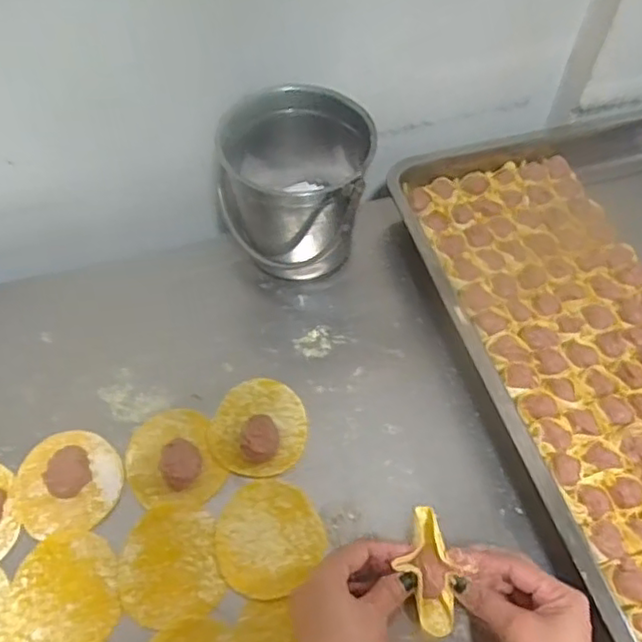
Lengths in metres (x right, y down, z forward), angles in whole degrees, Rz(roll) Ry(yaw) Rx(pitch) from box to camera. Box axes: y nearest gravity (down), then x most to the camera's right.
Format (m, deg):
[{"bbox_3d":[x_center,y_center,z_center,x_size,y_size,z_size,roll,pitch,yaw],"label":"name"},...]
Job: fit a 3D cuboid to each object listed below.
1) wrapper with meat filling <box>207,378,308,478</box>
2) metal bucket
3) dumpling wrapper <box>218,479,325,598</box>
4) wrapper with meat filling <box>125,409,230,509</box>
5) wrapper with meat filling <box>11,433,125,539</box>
[{"bbox_3d":[-0.051,0.081,0.535,0.077,0.026,0.083,10,56,5],"label":"wrapper with meat filling"},{"bbox_3d":[-0.023,-0.117,0.607,0.127,0.140,0.111,11,56,6],"label":"metal bucket"},{"bbox_3d":[-0.041,0.161,0.487,0.081,0.006,0.078,1,54,-1],"label":"dumpling wrapper"},{"bbox_3d":[-0.121,0.108,0.521,0.070,0.014,0.083,-20,59,-14],"label":"wrapper with meat filling"},{"bbox_3d":[-0.199,0.123,0.510,0.079,0.012,0.079,-10,57,-8],"label":"wrapper with meat filling"}]

